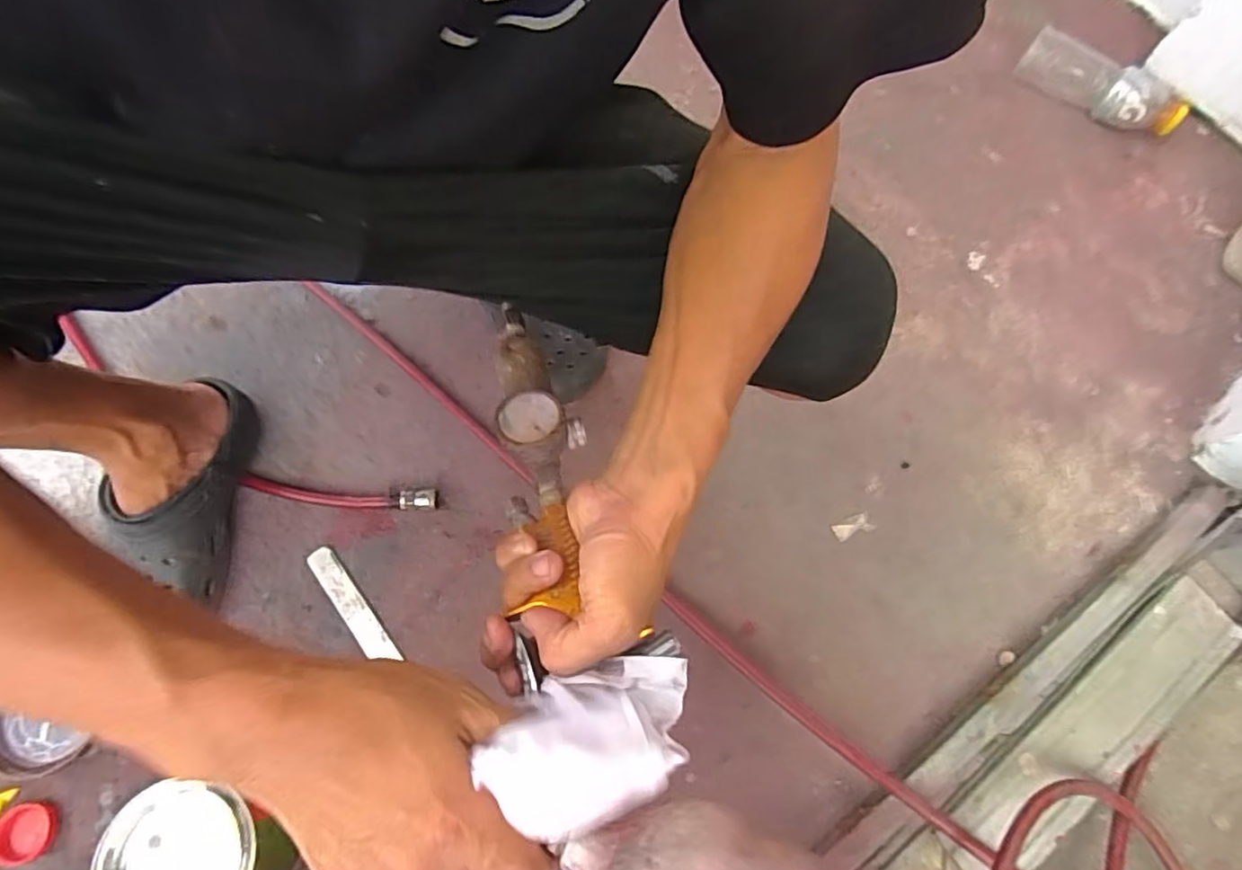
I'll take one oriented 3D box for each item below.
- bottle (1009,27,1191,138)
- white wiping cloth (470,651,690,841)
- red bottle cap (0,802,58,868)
[{"bbox_3d":[0.669,-0.483,0.858,0.224,0.063,0.059,29,71,9],"label":"bottle"},{"bbox_3d":[-0.010,0.133,0.270,0.092,0.071,0.058,-35,77,-10],"label":"white wiping cloth"},{"bbox_3d":[-0.524,0.350,0.540,0.048,0.010,0.047,1,71,-2],"label":"red bottle cap"}]

